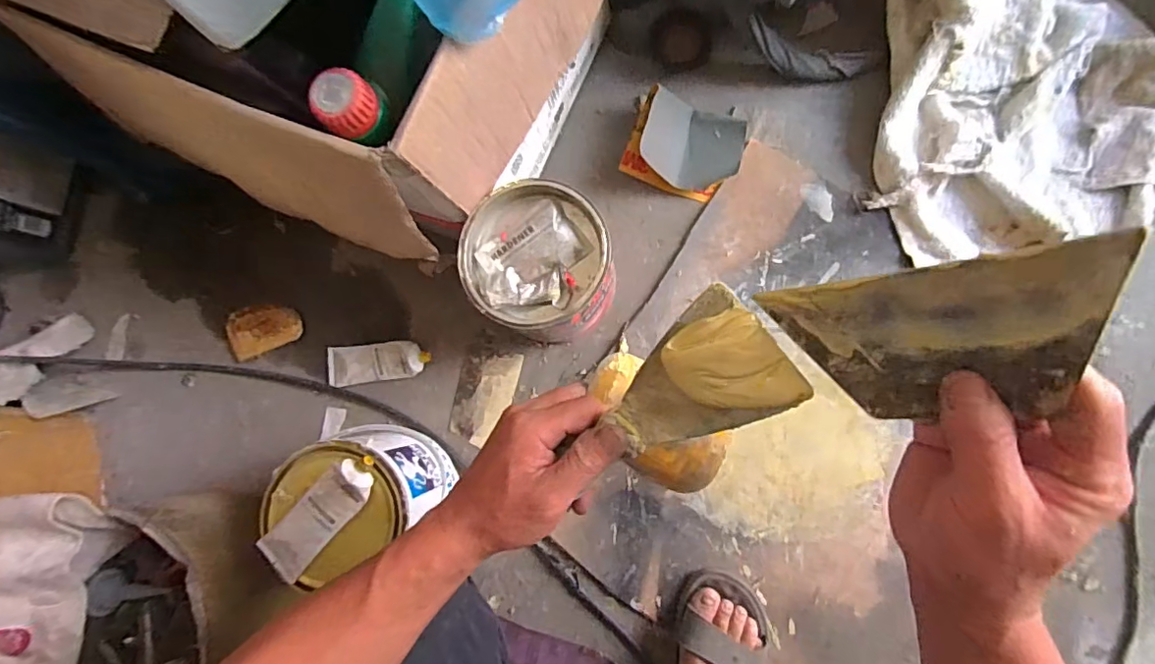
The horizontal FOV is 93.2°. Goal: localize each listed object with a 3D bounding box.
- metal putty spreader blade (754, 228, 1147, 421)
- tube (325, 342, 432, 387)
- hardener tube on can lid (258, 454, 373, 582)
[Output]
[{"bbox_3d":[0.156,0.006,0.238,0.006,0.128,0.077,-43,111,-35],"label":"metal putty spreader blade"},{"bbox_3d":[-0.259,0.040,0.706,0.138,0.030,0.050,-5,86,6],"label":"tube"},{"bbox_3d":[-0.249,0.174,0.526,0.052,0.023,0.139,42,91,9],"label":"hardener tube on can lid"}]

